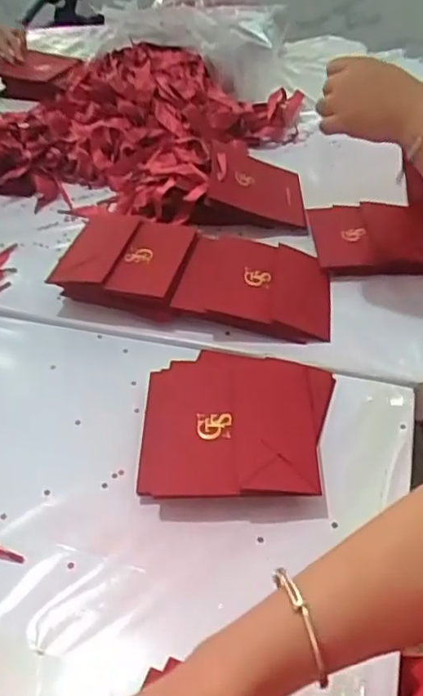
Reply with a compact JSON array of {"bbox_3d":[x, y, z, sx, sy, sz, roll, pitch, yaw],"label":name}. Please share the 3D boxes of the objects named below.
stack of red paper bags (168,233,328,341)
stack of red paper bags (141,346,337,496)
[{"bbox_3d":[0.052,-0.072,0.713,0.162,0.040,0.139,8,44,10],"label":"stack of red paper bags"},{"bbox_3d":[0.027,0.063,0.584,0.170,0.034,0.179,0,43,2],"label":"stack of red paper bags"}]

